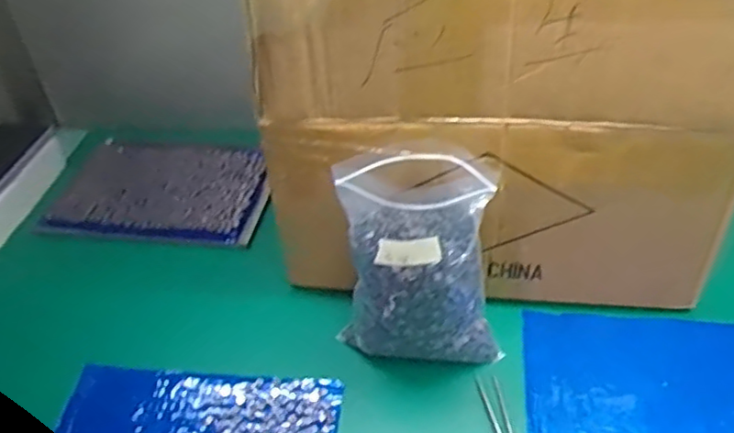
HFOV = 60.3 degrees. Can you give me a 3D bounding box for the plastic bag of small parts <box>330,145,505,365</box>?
[{"bbox_3d":[0.043,0.035,0.518,0.131,0.155,0.101,0,39,6],"label":"plastic bag of small parts"}]

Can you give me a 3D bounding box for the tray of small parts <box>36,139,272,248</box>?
[{"bbox_3d":[-0.240,-0.036,0.765,0.253,0.015,0.182,3,40,10],"label":"tray of small parts"}]

